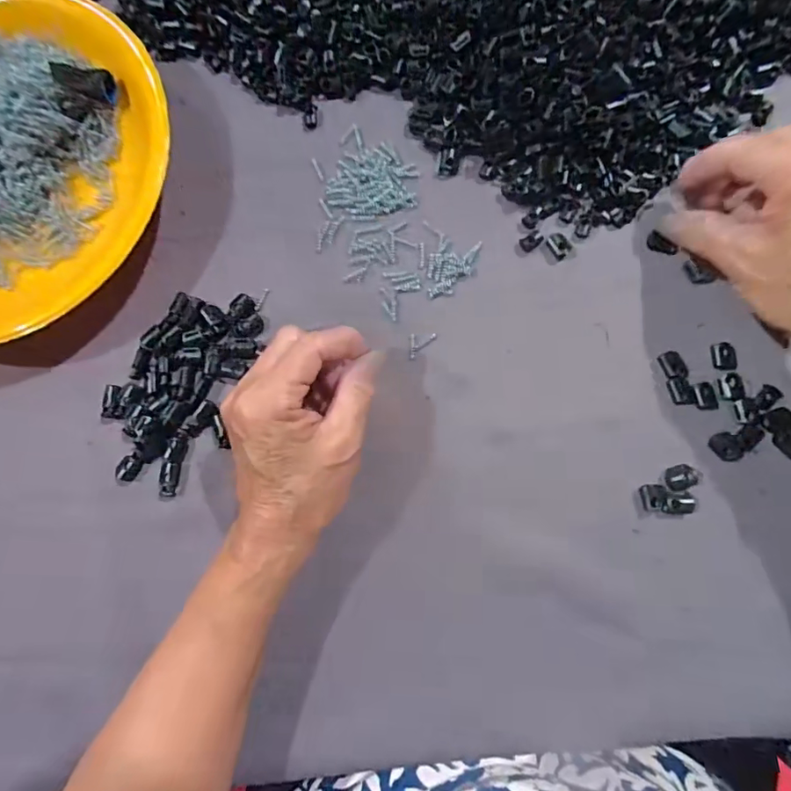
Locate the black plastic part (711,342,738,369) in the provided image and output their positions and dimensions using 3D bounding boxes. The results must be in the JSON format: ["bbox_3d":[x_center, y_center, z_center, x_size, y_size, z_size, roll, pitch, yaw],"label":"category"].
[{"bbox_3d":[0.193,-0.023,0.297,0.014,0.004,0.017,-7,81,3],"label":"black plastic part"}]

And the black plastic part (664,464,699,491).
[{"bbox_3d":[0.163,0.047,0.288,0.018,0.004,0.014,-17,81,1],"label":"black plastic part"}]

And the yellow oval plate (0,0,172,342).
[{"bbox_3d":[-0.269,-0.152,0.338,0.248,0.031,0.246,3,82,5],"label":"yellow oval plate"}]

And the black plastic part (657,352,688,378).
[{"bbox_3d":[0.164,-0.018,0.299,0.014,0.004,0.017,-16,81,2],"label":"black plastic part"}]

